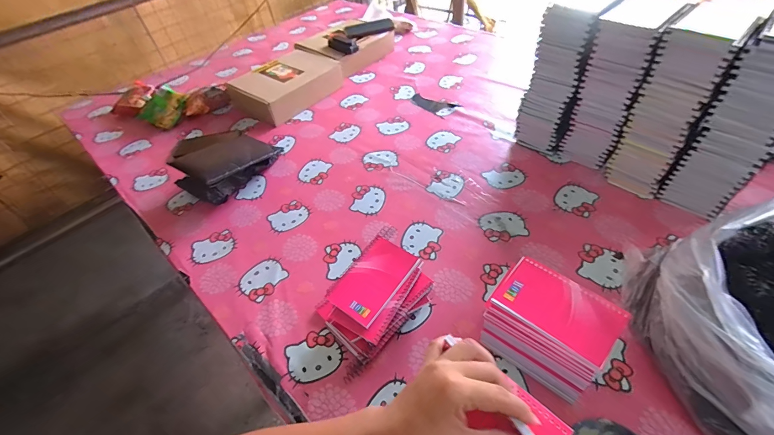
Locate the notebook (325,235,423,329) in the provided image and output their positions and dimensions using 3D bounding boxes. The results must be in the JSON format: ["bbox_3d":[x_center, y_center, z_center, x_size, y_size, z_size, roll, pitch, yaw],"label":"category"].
[{"bbox_3d":[-0.020,0.090,0.528,0.084,0.015,0.129,26,56,28],"label":"notebook"}]

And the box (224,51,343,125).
[{"bbox_3d":[-0.297,-0.382,1.024,0.214,0.081,0.271,28,56,28],"label":"box"}]

